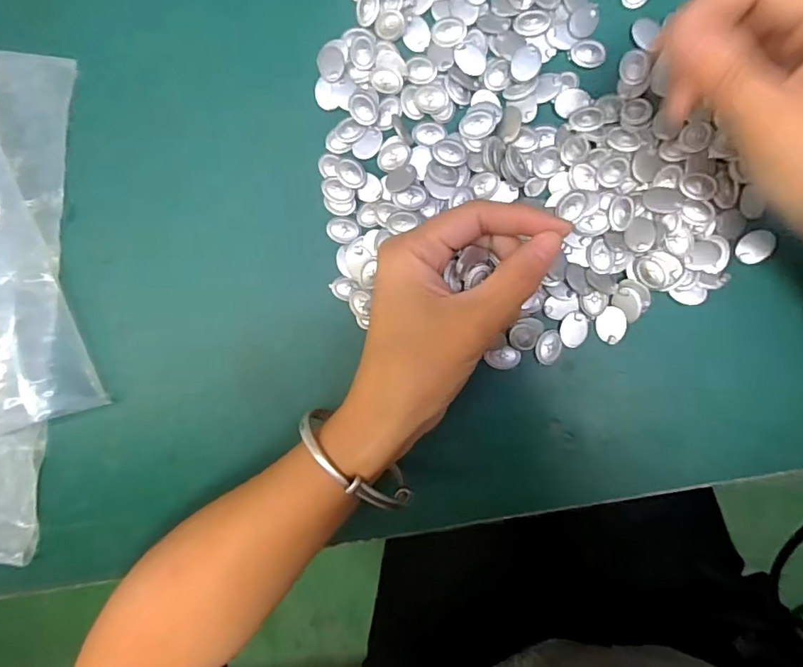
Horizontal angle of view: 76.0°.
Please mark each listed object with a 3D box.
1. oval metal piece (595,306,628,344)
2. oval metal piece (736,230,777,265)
[{"bbox_3d":[0.114,-0.004,0.277,0.015,0.004,0.020,-5,92,5],"label":"oval metal piece"},{"bbox_3d":[0.186,-0.045,0.270,0.018,0.005,0.016,-17,91,5],"label":"oval metal piece"}]

